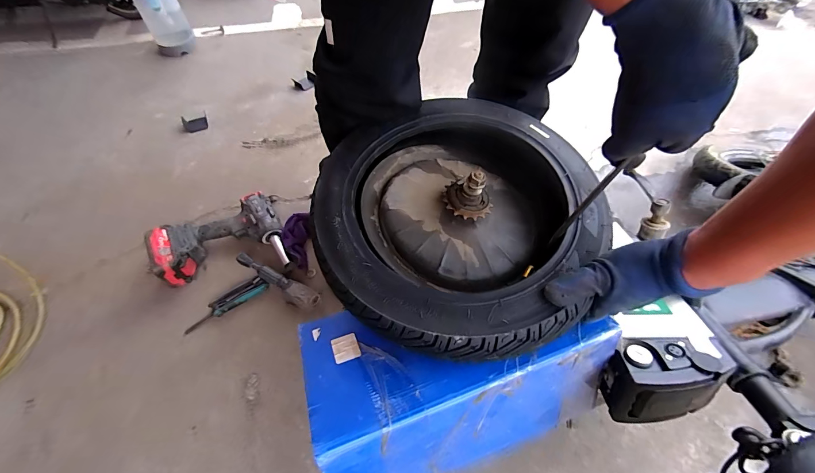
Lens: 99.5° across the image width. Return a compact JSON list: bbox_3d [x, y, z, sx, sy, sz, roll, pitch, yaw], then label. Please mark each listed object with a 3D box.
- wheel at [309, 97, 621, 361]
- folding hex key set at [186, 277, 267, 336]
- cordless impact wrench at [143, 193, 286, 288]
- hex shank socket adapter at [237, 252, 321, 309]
[{"bbox_3d":[0.054,-0.026,0.418,0.306,0.085,0.316,0,56,1],"label":"wheel"},{"bbox_3d":[-0.364,0.135,0.692,0.164,0.020,0.038,-36,61,-20],"label":"folding hex key set"},{"bbox_3d":[-0.411,-0.007,0.748,0.250,0.076,0.126,-29,59,-17],"label":"cordless impact wrench"},{"bbox_3d":[-0.258,0.089,0.707,0.192,0.049,0.046,28,61,19],"label":"hex shank socket adapter"}]

